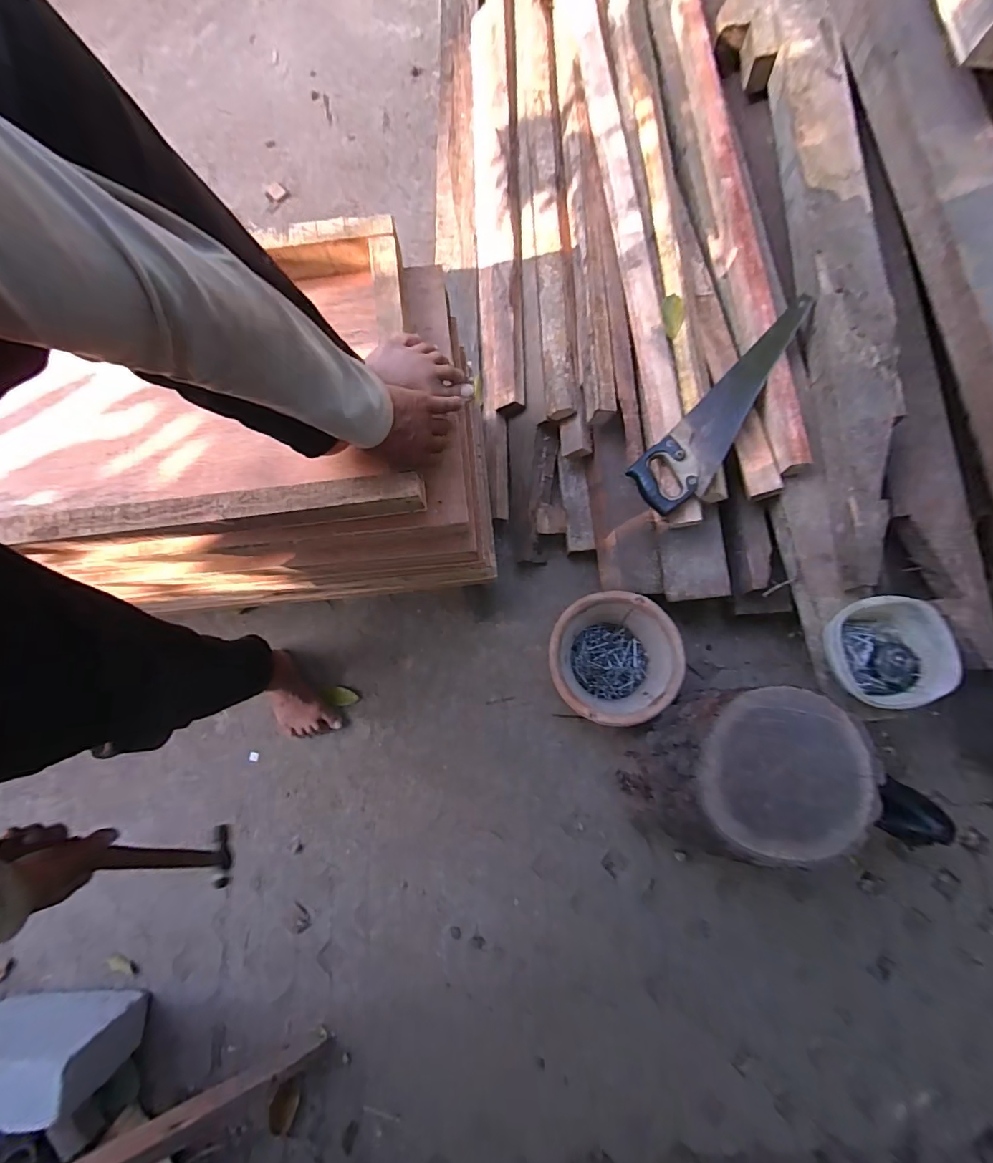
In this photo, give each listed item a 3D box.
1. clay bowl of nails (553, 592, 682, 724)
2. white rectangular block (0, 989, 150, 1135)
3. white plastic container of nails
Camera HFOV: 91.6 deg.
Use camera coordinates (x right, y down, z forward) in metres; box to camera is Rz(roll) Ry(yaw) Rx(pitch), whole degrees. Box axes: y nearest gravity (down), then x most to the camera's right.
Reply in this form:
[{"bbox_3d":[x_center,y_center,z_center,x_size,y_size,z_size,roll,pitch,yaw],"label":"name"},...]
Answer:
[{"bbox_3d":[0.237,0.157,1.010,0.252,0.178,0.245,0,74,1],"label":"clay bowl of nails"},{"bbox_3d":[-0.847,0.858,0.885,0.325,0.225,0.111,-2,74,0],"label":"white rectangular block"},{"bbox_3d":[0.645,0.116,0.806,0.183,0.076,0.168,-10,74,-2],"label":"white plastic container of nails"}]

